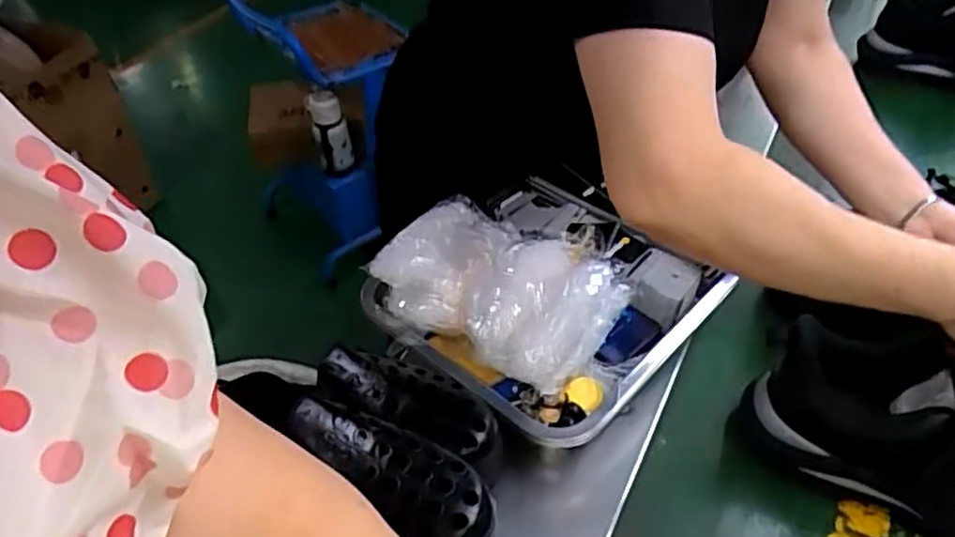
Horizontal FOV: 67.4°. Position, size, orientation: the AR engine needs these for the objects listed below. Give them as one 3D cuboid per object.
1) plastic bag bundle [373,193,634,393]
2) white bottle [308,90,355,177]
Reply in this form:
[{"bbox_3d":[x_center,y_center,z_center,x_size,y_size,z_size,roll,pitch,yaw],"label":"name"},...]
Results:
[{"bbox_3d":[0.016,0.016,0.644,0.203,0.065,0.128,27,51,27],"label":"plastic bag bundle"},{"bbox_3d":[-0.338,-0.312,1.676,0.083,0.203,0.073,-19,25,-18],"label":"white bottle"}]

